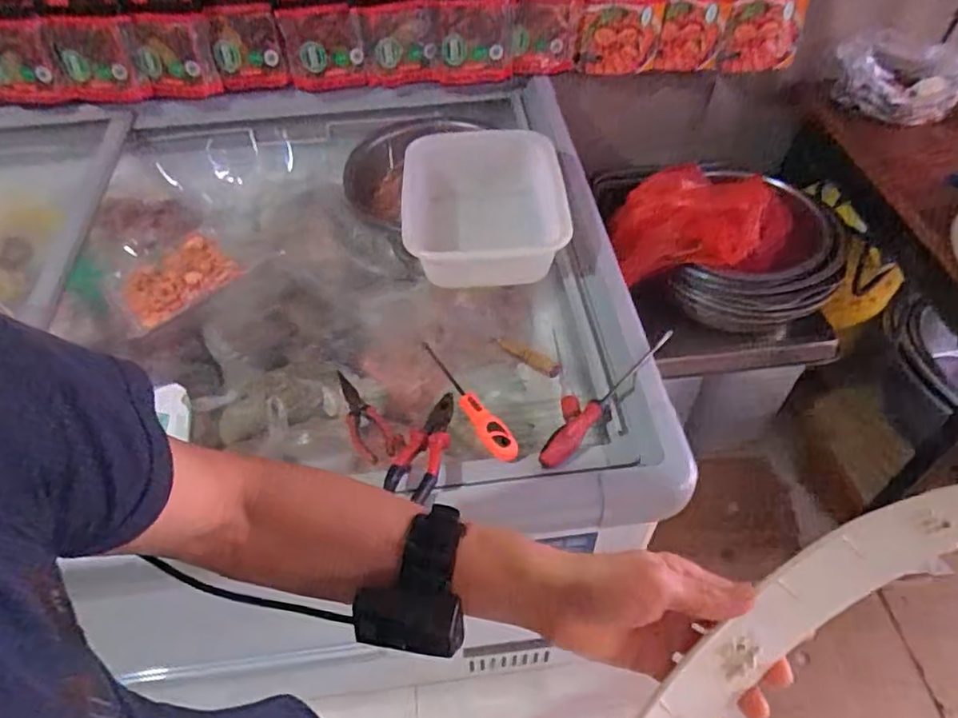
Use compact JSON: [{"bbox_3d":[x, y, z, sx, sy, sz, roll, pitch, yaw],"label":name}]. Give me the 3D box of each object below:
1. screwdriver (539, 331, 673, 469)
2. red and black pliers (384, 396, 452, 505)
[{"bbox_3d":[0.161,0.045,0.799,0.026,0.027,0.240,36,70,26],"label":"screwdriver"},{"bbox_3d":[-0.062,0.100,0.757,0.059,0.026,0.143,13,53,12],"label":"red and black pliers"}]

